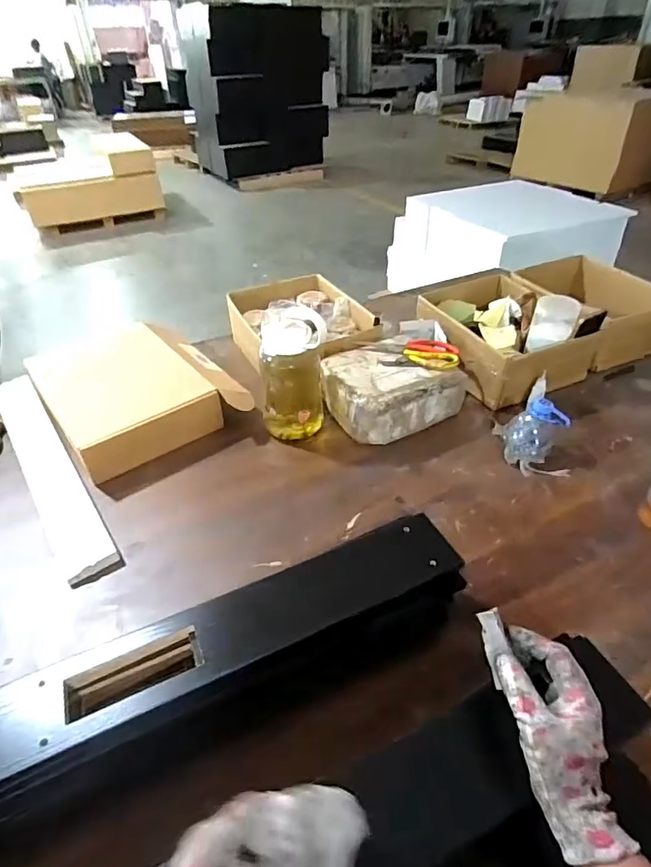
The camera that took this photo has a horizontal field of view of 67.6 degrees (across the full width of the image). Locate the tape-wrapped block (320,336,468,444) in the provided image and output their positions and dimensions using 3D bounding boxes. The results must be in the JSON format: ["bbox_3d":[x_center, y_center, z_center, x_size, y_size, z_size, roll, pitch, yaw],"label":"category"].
[{"bbox_3d":[0.124,-0.091,0.961,0.233,0.096,0.194,-24,45,-24],"label":"tape-wrapped block"}]

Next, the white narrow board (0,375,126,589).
[{"bbox_3d":[-0.501,0.047,0.874,0.084,0.024,0.585,-26,46,-26],"label":"white narrow board"}]

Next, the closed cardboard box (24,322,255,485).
[{"bbox_3d":[-0.375,-0.091,0.976,0.325,0.093,0.354,-27,46,-27],"label":"closed cardboard box"}]

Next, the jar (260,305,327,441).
[{"bbox_3d":[-0.059,-0.112,0.879,0.115,0.238,0.090,-6,40,-5],"label":"jar"}]

